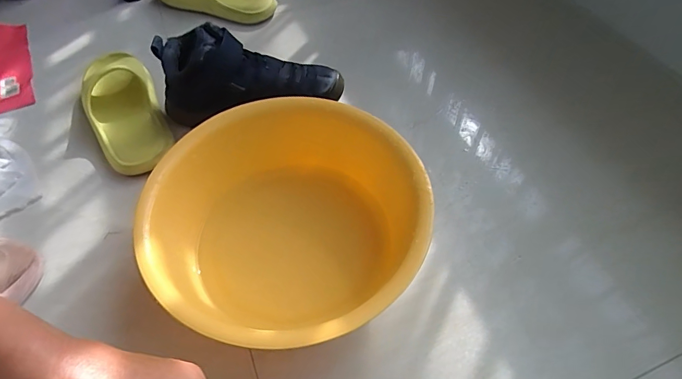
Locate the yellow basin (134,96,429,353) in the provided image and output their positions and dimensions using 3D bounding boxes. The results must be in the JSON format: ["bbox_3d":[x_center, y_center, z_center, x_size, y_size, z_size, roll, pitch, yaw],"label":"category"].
[{"bbox_3d":[-0.056,0.043,0.464,0.283,0.116,0.290,0,53,0],"label":"yellow basin"}]

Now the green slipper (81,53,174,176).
[{"bbox_3d":[-0.321,-0.114,0.613,0.108,0.067,0.219,-28,58,-19],"label":"green slipper"}]

